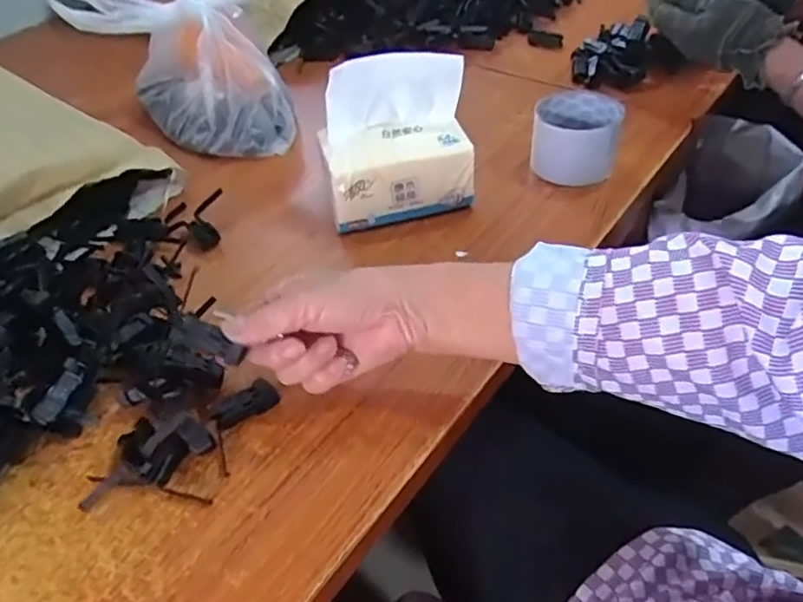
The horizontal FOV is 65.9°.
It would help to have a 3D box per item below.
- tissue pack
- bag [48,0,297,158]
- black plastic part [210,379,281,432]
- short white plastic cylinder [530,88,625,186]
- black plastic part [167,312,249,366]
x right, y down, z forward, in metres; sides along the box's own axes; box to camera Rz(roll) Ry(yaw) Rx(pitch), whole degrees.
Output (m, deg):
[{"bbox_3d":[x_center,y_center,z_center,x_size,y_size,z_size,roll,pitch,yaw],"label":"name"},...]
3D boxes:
[{"bbox_3d":[-0.006,-0.149,0.574,0.132,0.133,0.085,-10,45,-6],"label":"tissue pack"},{"bbox_3d":[-0.232,-0.302,0.710,0.259,0.182,0.170,20,49,21],"label":"bag"},{"bbox_3d":[-0.112,0.074,0.442,0.048,0.014,0.021,-33,52,-27],"label":"black plastic part"},{"bbox_3d":[0.175,-0.166,0.629,0.083,0.062,0.080,7,45,11],"label":"short white plastic cylinder"},{"bbox_3d":[-0.123,0.022,0.393,0.048,0.023,0.010,22,22,-5],"label":"black plastic part"}]

